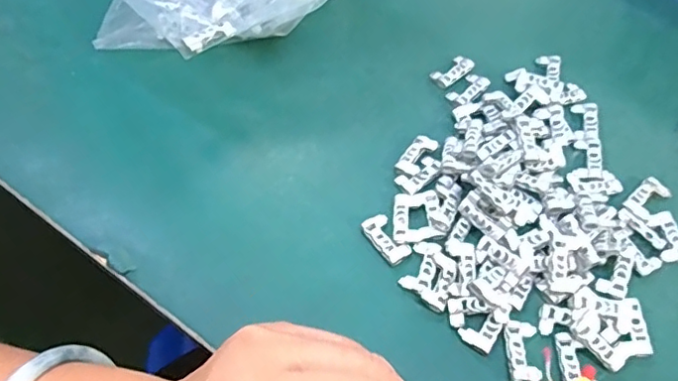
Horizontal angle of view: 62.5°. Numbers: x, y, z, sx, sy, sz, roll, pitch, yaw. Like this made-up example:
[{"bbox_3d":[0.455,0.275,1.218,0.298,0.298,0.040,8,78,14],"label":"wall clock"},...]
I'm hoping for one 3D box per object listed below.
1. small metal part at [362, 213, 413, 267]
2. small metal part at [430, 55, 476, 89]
[{"bbox_3d":[0.027,0.028,0.318,0.016,0.005,0.031,-30,64,-18],"label":"small metal part"},{"bbox_3d":[0.080,-0.083,0.386,0.033,0.006,0.015,-33,65,-19],"label":"small metal part"}]

